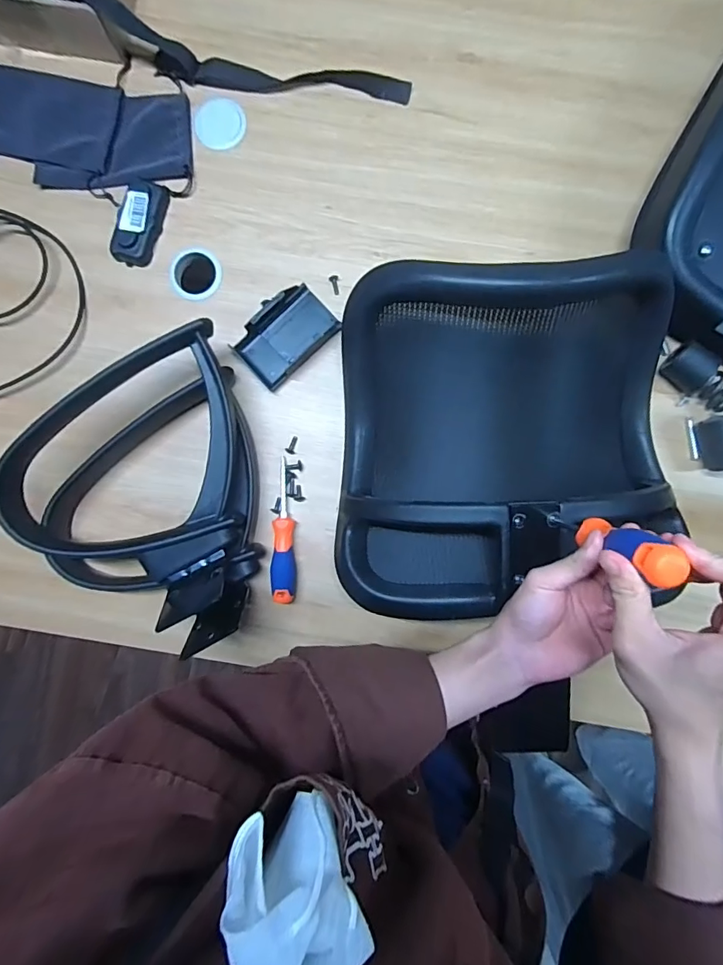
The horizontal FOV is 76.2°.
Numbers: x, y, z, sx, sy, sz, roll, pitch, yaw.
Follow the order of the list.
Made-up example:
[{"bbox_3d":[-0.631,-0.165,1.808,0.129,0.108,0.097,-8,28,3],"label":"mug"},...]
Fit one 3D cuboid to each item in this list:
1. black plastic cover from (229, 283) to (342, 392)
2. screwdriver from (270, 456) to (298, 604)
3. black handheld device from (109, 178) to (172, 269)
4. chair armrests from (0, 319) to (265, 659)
[{"bbox_3d":[-0.096,-0.190,0.591,0.127,0.029,0.084,-43,89,0],"label":"black plastic cover"},{"bbox_3d":[-0.097,0.062,0.592,0.029,0.029,0.179,2,89,1],"label":"screwdriver"},{"bbox_3d":[-0.288,-0.339,0.599,0.048,0.024,0.104,21,90,1],"label":"black handheld device"},{"bbox_3d":[-0.263,0.018,0.552,0.276,0.100,0.329,-16,89,1],"label":"chair armrests"}]

